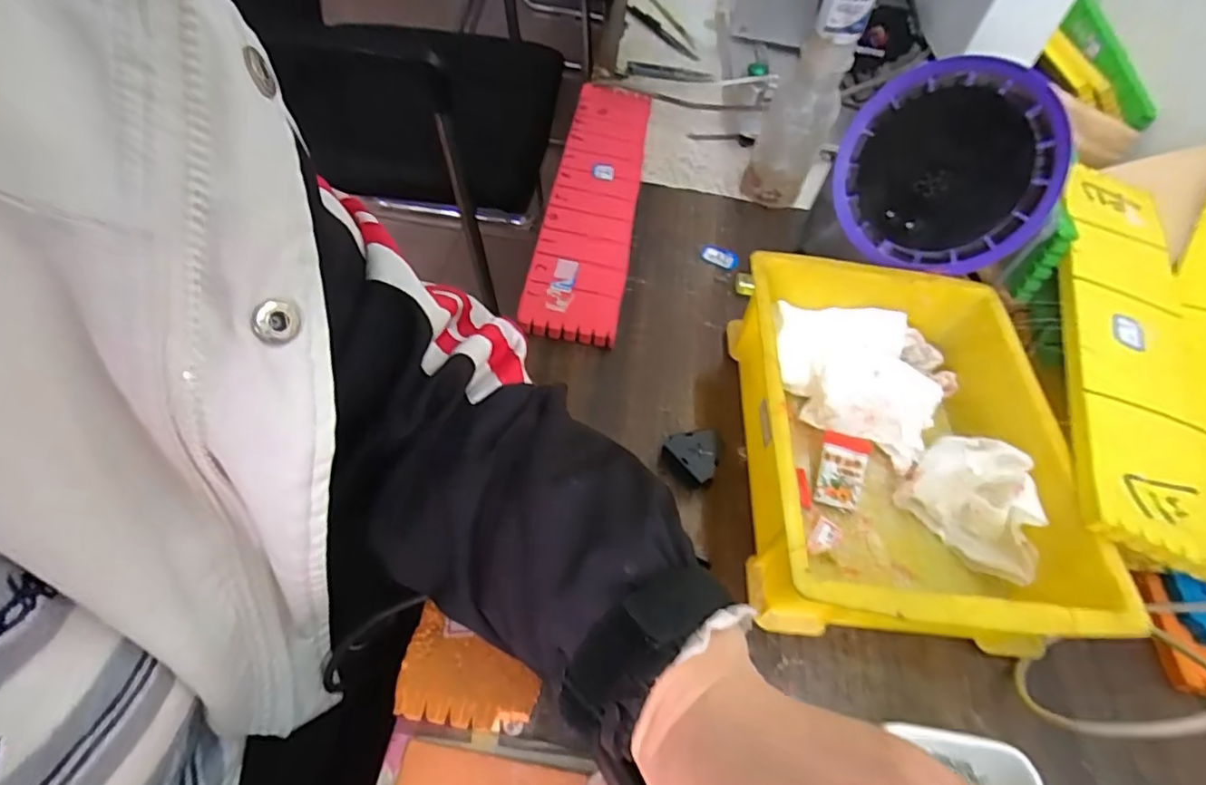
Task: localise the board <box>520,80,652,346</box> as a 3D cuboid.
[{"bbox_3d":[-0.007,-0.176,0.539,0.074,0.033,0.341,8,53,0],"label":"board"}]

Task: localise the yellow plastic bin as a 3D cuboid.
[{"bbox_3d":[0.182,0.028,0.375,0.176,0.071,0.243,5,53,-2],"label":"yellow plastic bin"}]

